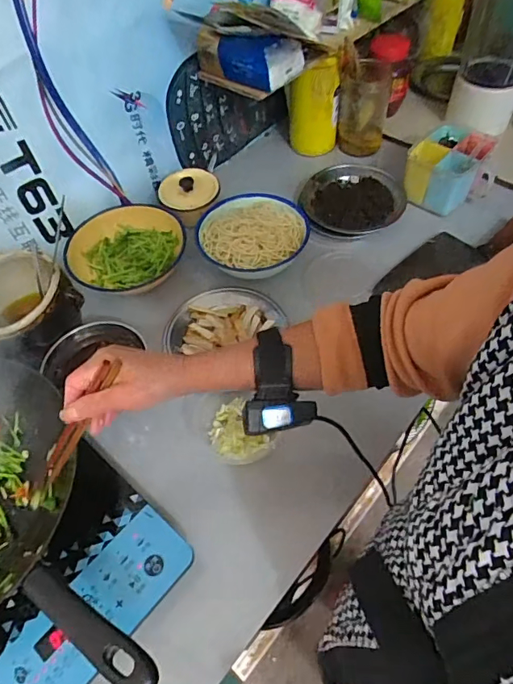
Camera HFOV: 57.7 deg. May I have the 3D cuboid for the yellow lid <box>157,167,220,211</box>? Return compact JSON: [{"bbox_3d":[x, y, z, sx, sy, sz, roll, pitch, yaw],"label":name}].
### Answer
[{"bbox_3d":[-0.123,-0.275,0.834,0.106,0.029,0.102,-2,54,3],"label":"yellow lid"}]

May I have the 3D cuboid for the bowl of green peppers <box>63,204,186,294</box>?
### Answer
[{"bbox_3d":[-0.211,-0.146,0.764,0.185,0.056,0.181,-2,54,3],"label":"bowl of green peppers"}]

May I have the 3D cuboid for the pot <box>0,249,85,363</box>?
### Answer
[{"bbox_3d":[-0.326,-0.035,0.666,0.146,0.123,0.135,-2,54,3],"label":"pot"}]

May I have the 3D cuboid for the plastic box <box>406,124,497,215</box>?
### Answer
[{"bbox_3d":[0.348,-0.320,0.855,0.119,0.073,0.164,30,61,23],"label":"plastic box"}]

